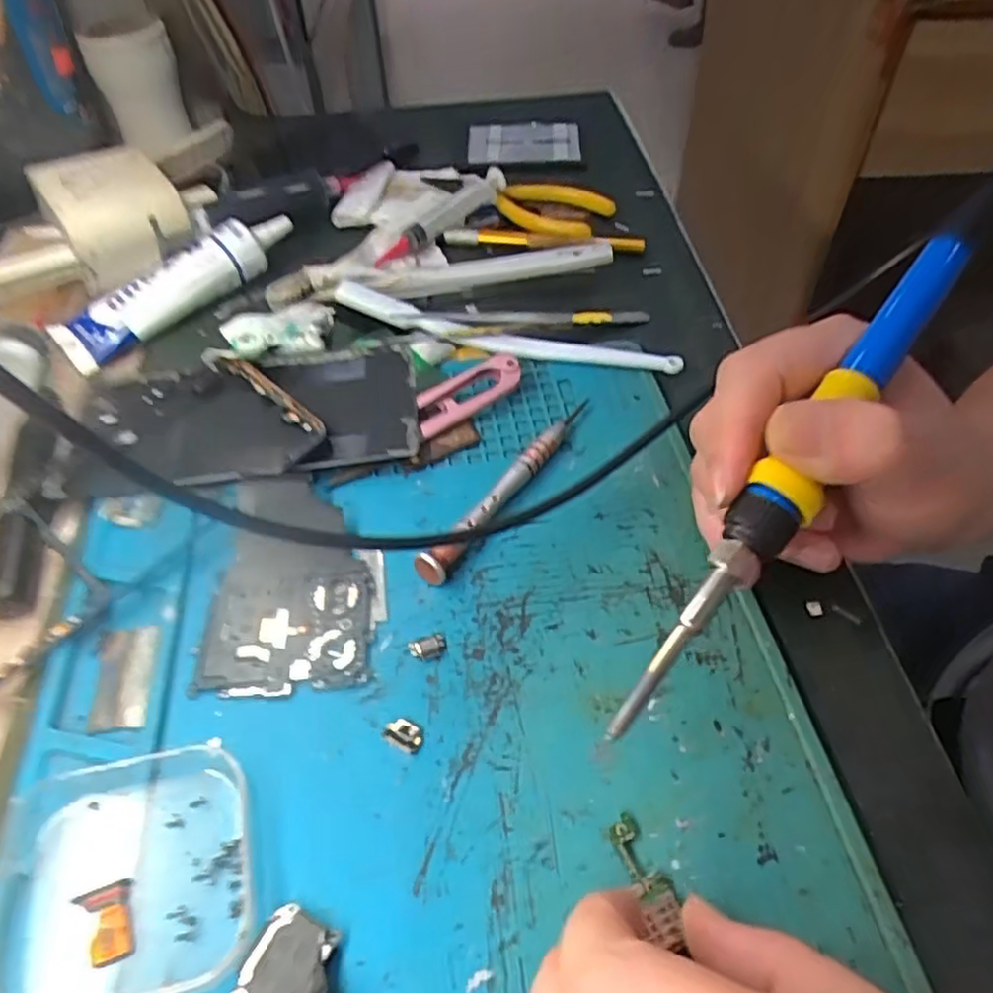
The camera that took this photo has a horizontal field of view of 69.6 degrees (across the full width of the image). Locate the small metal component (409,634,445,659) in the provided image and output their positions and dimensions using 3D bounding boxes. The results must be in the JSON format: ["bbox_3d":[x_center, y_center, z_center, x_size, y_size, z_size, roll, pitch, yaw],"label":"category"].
[{"bbox_3d":[-0.024,0.052,0.250,0.012,0.004,0.008,-13,51,-10],"label":"small metal component"}]

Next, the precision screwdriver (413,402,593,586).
[{"bbox_3d":[0.008,-0.006,0.293,0.012,0.011,0.113,30,56,24],"label":"precision screwdriver"}]

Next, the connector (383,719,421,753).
[{"bbox_3d":[-0.030,0.077,0.230,0.012,0.004,0.009,28,55,22],"label":"connector"}]

